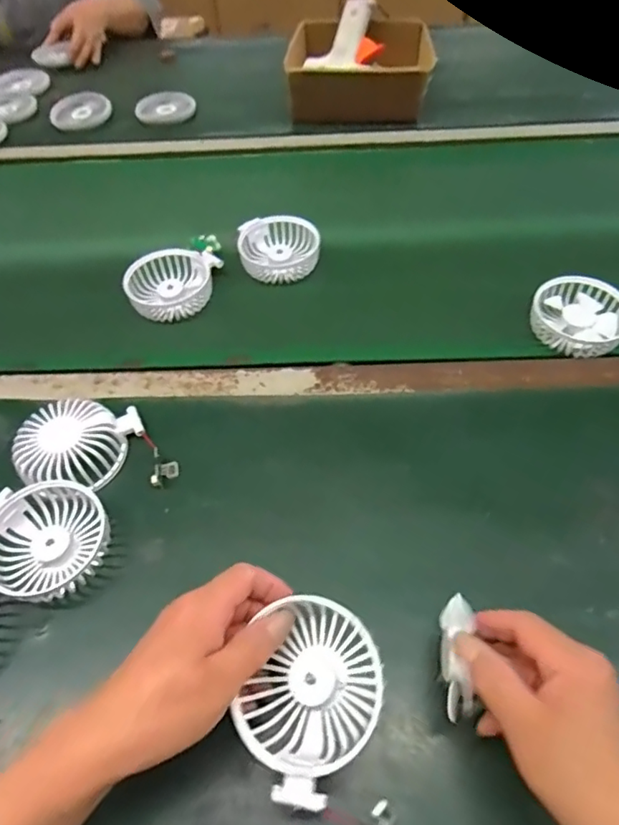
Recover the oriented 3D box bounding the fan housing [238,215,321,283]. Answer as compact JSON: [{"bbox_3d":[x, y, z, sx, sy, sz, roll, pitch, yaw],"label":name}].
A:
[{"bbox_3d":[-0.034,-0.185,0.627,0.088,0.032,0.087,-6,53,-3],"label":"fan housing"}]

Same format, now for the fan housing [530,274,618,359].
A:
[{"bbox_3d":[0.274,-0.093,0.547,0.100,0.033,0.083,32,60,23],"label":"fan housing"}]

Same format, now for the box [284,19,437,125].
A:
[{"bbox_3d":[0.080,-0.524,0.846,0.214,0.073,0.196,4,53,5],"label":"box"}]

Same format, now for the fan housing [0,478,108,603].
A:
[{"bbox_3d":[-0.201,0.094,0.419,0.084,0.030,0.084,-1,53,1],"label":"fan housing"}]

